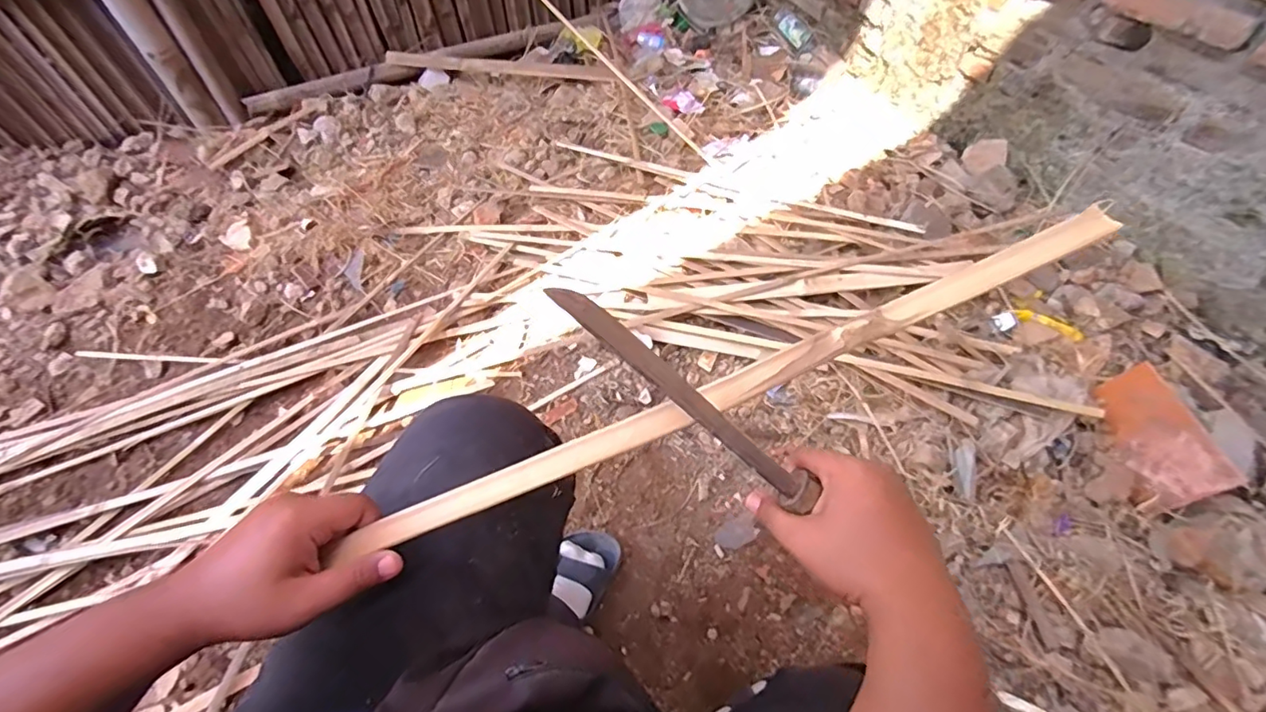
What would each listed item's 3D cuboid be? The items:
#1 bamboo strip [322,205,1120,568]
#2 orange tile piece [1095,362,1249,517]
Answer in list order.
[{"bbox_3d":[0.069,0.024,0.401,0.587,0.013,0.027,-23,61,-1],"label":"bamboo strip"},{"bbox_3d":[0.772,0.118,0.828,0.111,0.010,0.200,-34,47,32],"label":"orange tile piece"}]

